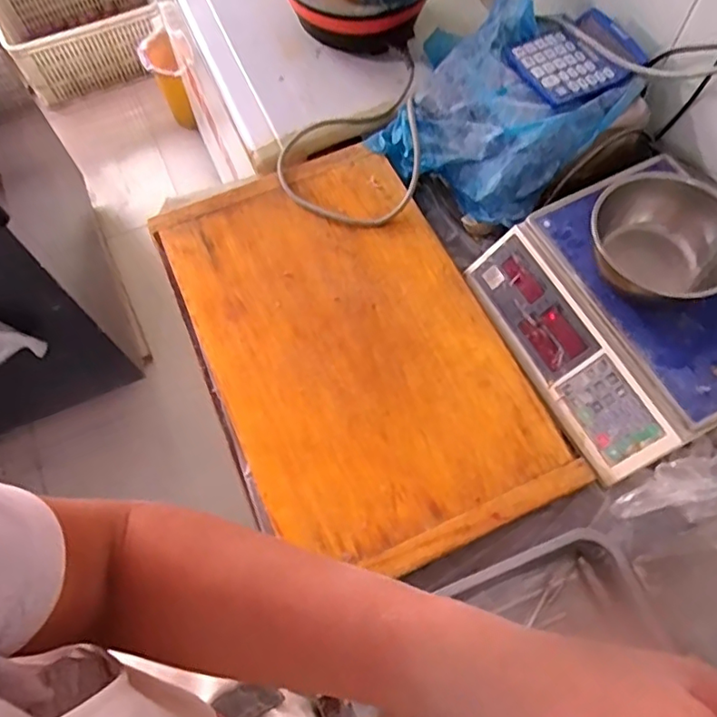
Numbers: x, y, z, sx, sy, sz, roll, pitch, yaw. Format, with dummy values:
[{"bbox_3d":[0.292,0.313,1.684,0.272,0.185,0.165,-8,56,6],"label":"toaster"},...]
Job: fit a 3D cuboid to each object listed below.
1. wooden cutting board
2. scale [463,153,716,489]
[{"bbox_3d":[-0.012,-0.030,0.738,0.346,0.022,0.564,-23,66,-11],"label":"wooden cutting board"},{"bbox_3d":[0.338,-0.065,0.704,0.274,0.097,0.324,-25,67,-12],"label":"scale"}]

